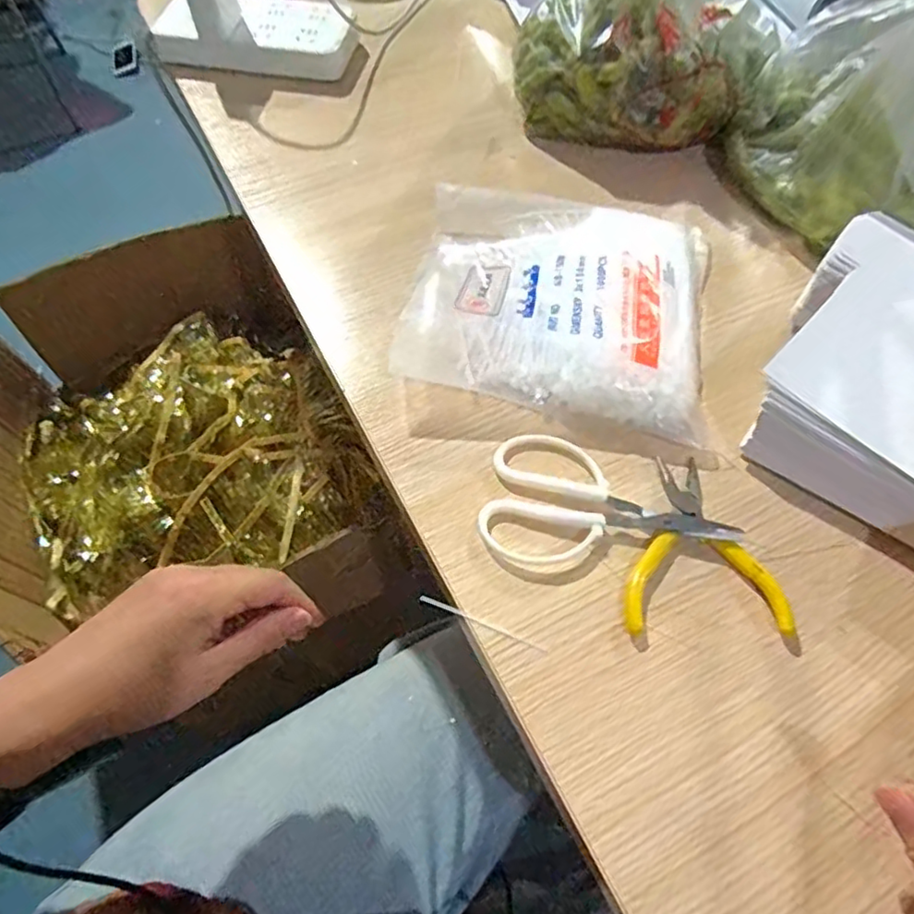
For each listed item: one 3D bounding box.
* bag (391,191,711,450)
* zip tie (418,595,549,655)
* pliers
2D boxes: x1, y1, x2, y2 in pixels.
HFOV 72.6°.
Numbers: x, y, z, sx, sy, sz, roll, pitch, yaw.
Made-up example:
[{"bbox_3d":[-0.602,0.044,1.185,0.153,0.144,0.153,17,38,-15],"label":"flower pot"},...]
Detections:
[{"bbox_3d":[0.073,-0.113,0.438,0.206,0.032,0.186,12,59,7],"label":"bag"},{"bbox_3d":[0.014,0.090,0.337,0.074,0.004,0.005,21,61,12],"label":"zip tie"},{"bbox_3d":[0.137,0.048,0.359,0.087,0.010,0.106,1,59,0],"label":"pliers"}]

